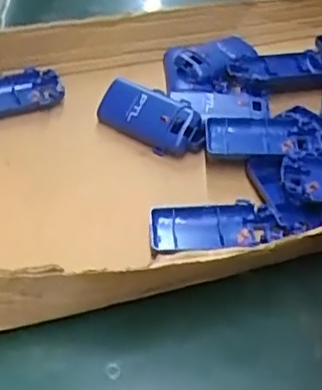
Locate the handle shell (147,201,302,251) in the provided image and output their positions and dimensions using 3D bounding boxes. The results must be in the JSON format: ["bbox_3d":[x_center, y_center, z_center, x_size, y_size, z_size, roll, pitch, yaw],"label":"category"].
[{"bbox_3d":[0.047,0.025,0.439,0.109,0.016,0.036,-1,46,-4],"label":"handle shell"}]

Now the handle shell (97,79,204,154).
[{"bbox_3d":[-0.007,-0.068,0.514,0.098,0.024,0.050,30,84,24],"label":"handle shell"}]

